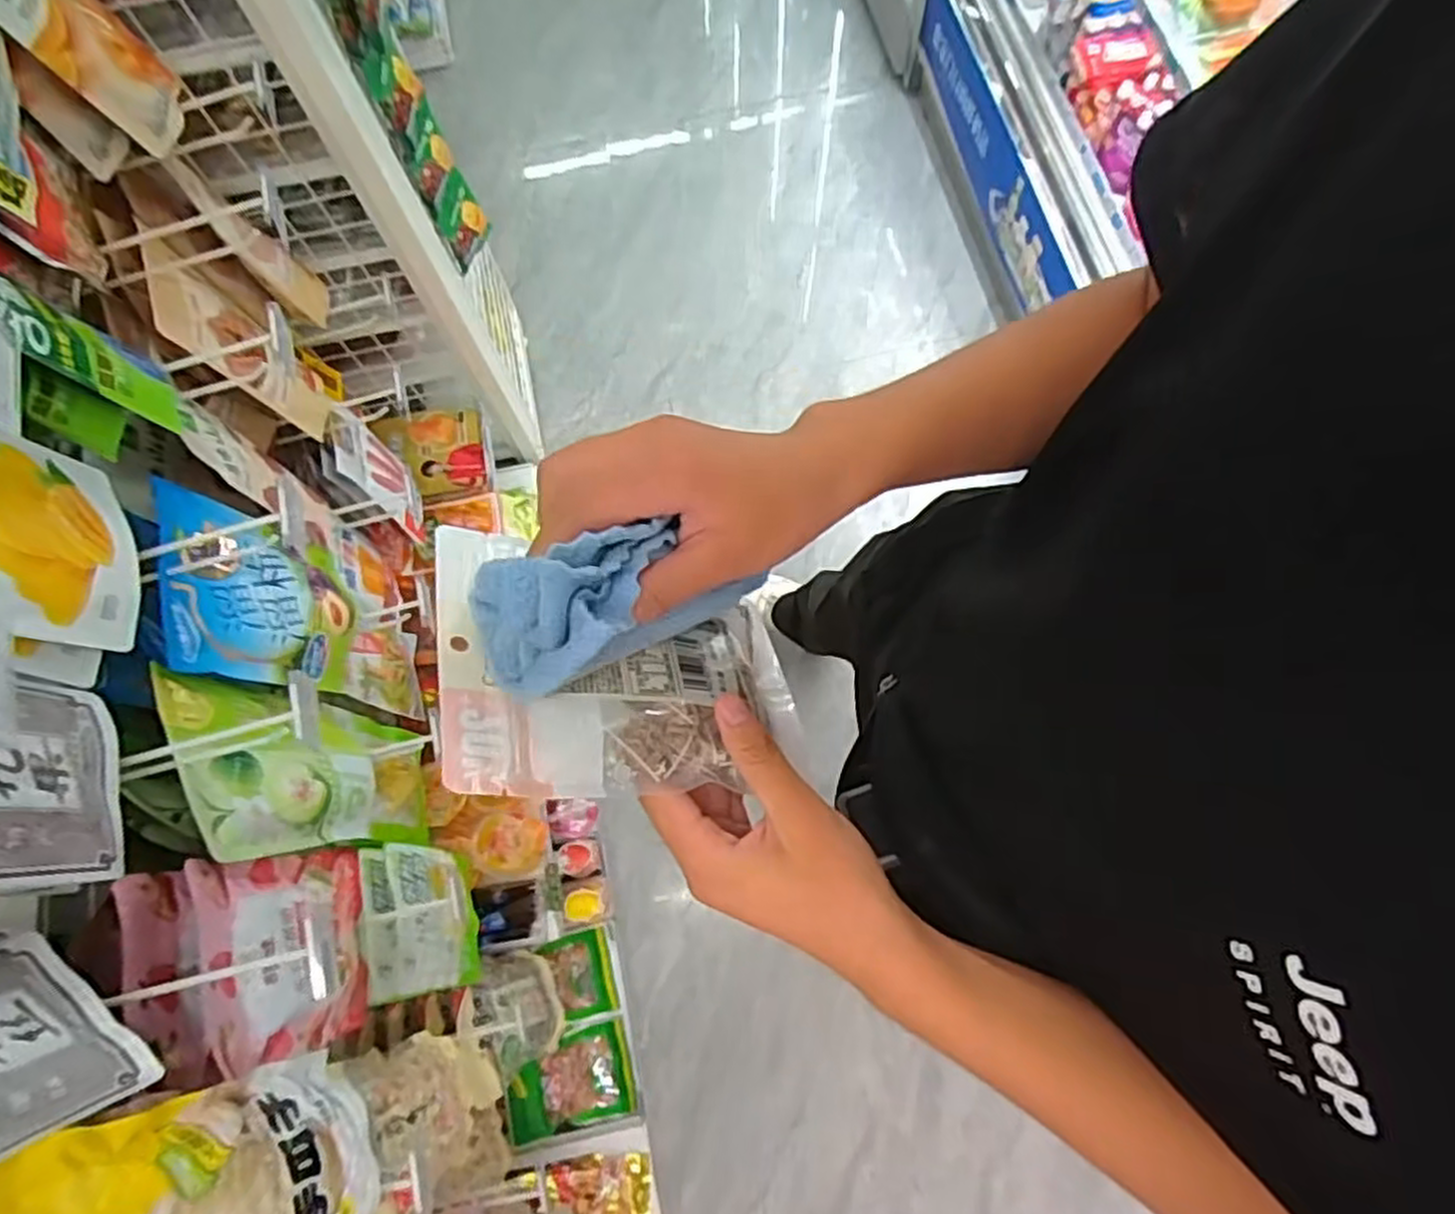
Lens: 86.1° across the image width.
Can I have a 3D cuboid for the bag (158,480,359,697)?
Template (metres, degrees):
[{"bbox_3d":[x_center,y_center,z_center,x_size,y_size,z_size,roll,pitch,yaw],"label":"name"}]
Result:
[{"bbox_3d":[-0.456,-0.006,0.777,0.067,0.235,0.177,-13,73,-3],"label":"bag"}]

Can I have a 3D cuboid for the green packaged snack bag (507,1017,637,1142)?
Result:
[{"bbox_3d":[-0.251,0.769,1.271,0.198,0.026,0.139,1,74,-26],"label":"green packaged snack bag"}]

